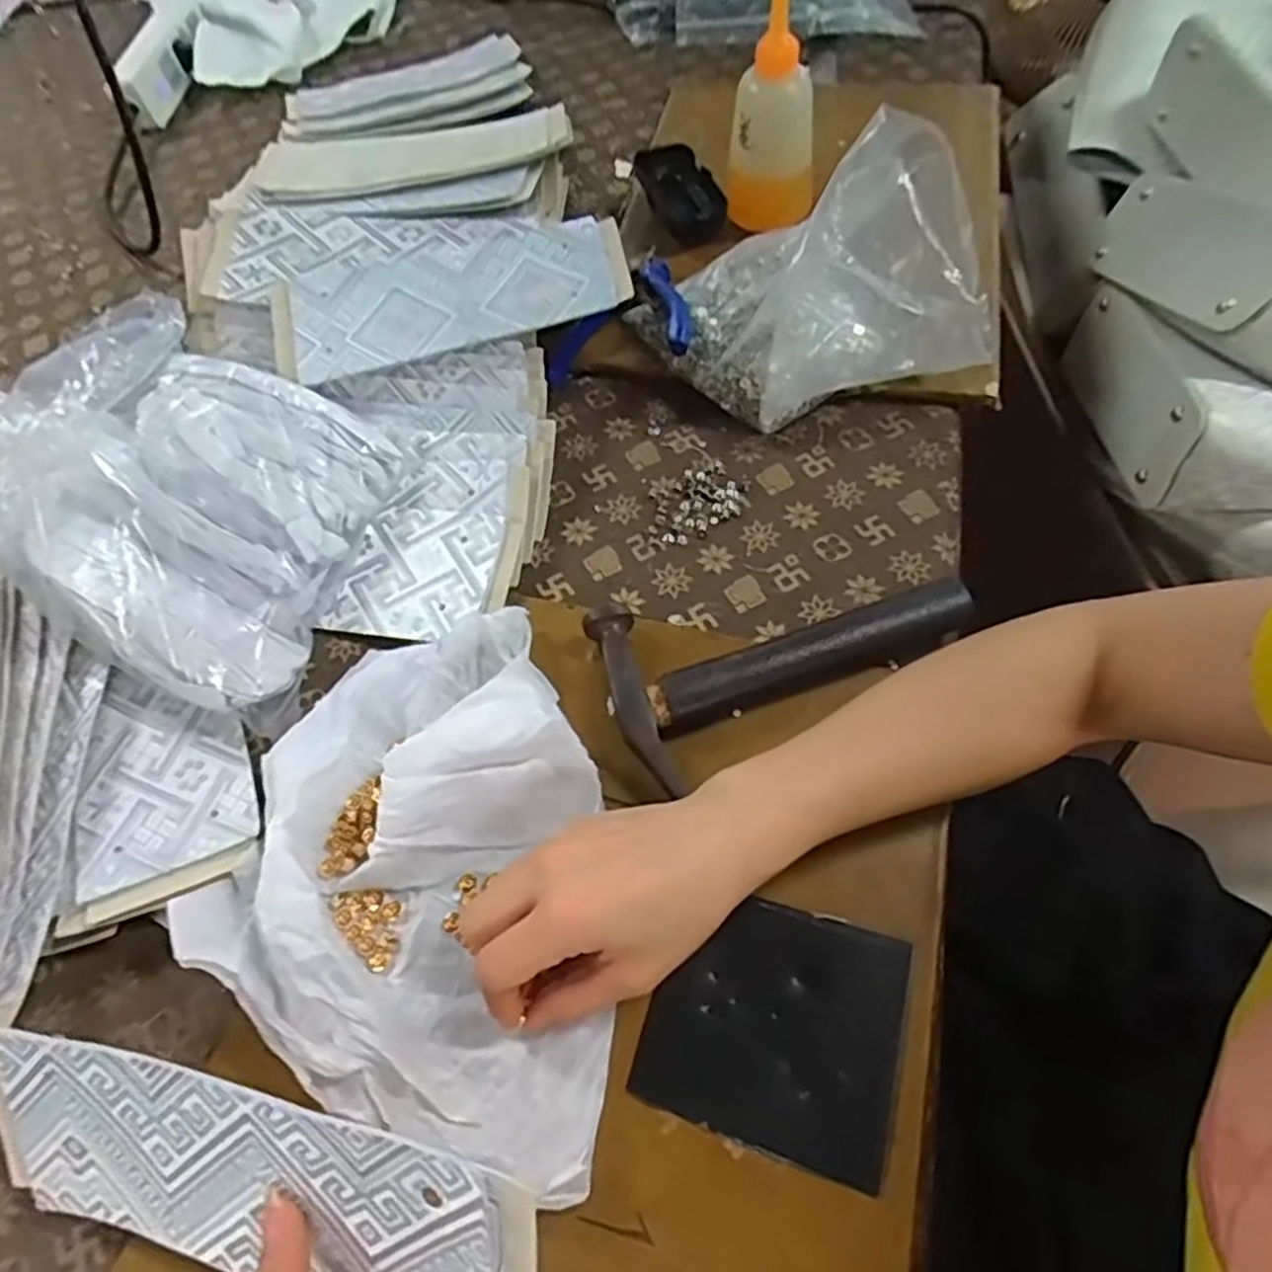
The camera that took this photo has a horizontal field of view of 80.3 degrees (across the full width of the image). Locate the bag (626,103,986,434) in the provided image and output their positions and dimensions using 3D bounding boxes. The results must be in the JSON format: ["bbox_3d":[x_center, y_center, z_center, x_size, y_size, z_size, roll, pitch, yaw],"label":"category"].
[{"bbox_3d":[0.122,-0.238,0.506,0.226,0.130,0.150,-15,62,-4],"label":"bag"}]

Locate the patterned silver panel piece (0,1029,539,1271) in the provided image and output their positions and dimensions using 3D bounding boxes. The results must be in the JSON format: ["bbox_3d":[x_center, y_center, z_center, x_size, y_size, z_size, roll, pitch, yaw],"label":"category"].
[{"bbox_3d":[-0.146,0.201,0.277,0.236,0.008,0.089,1,104,19],"label":"patterned silver panel piece"}]

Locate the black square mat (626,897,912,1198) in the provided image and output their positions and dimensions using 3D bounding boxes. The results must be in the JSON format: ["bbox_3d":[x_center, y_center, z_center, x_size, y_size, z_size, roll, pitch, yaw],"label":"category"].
[{"bbox_3d":[0.063,0.174,0.342,0.107,0.004,0.098,14,63,11],"label":"black square mat"}]

